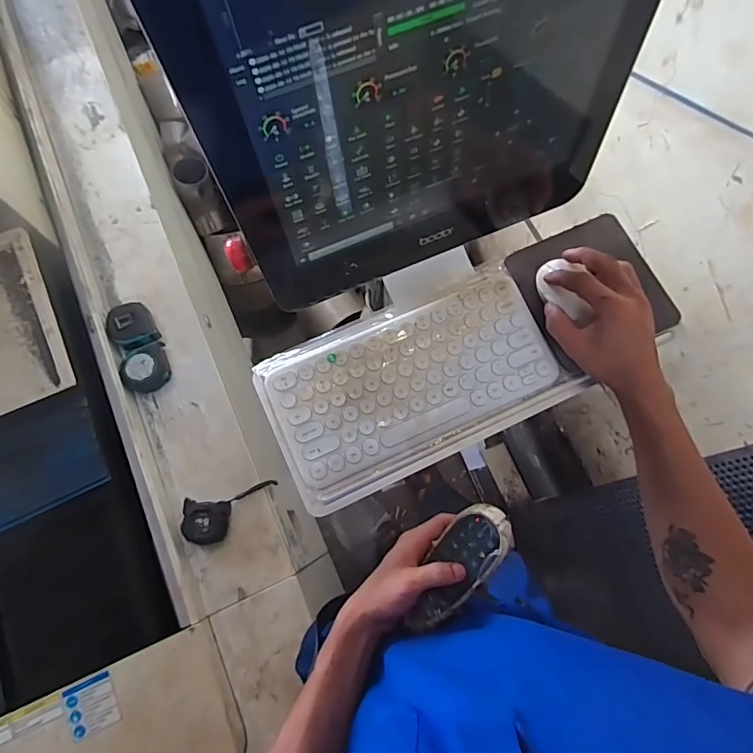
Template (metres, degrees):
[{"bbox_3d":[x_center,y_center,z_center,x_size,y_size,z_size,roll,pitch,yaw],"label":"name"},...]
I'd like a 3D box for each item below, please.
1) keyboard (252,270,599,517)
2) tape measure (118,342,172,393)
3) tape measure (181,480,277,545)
[{"bbox_3d":[0.038,0.005,0.504,0.292,0.025,0.165,-24,75,-6],"label":"keyboard"},{"bbox_3d":[-0.392,-0.013,0.832,0.074,0.036,0.080,-21,75,-6],"label":"tape measure"},{"bbox_3d":[-0.232,0.215,0.762,0.135,0.037,0.076,-11,74,-3],"label":"tape measure"}]

